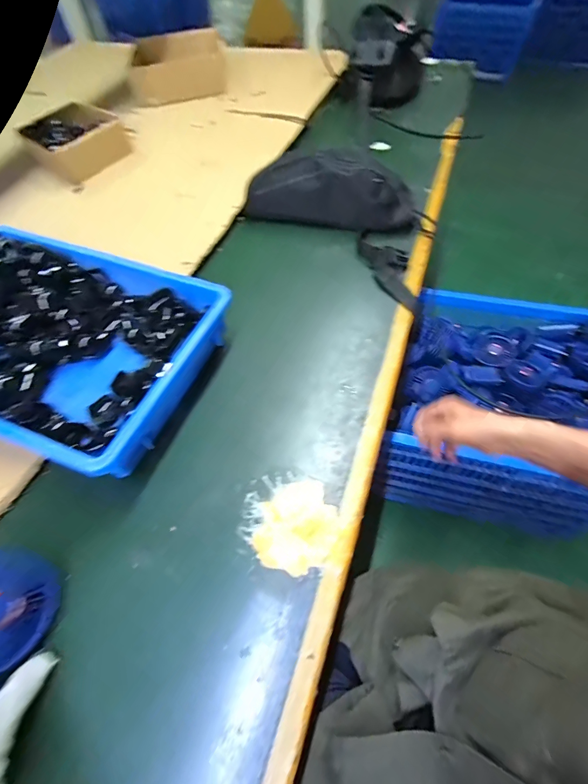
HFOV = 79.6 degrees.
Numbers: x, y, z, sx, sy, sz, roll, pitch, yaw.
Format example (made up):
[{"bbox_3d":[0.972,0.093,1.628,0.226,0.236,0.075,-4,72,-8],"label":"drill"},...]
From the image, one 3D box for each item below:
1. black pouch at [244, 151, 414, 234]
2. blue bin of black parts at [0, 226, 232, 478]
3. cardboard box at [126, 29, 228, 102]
[{"bbox_3d":[0.061,-0.327,0.565,0.263,0.085,0.073,9,60,8],"label":"black pouch"},{"bbox_3d":[-0.283,-0.066,0.410,0.358,0.068,0.243,18,62,13],"label":"blue bin of black parts"},{"bbox_3d":[-0.267,-0.750,0.806,0.208,0.072,0.166,-11,59,-4],"label":"cardboard box"}]

